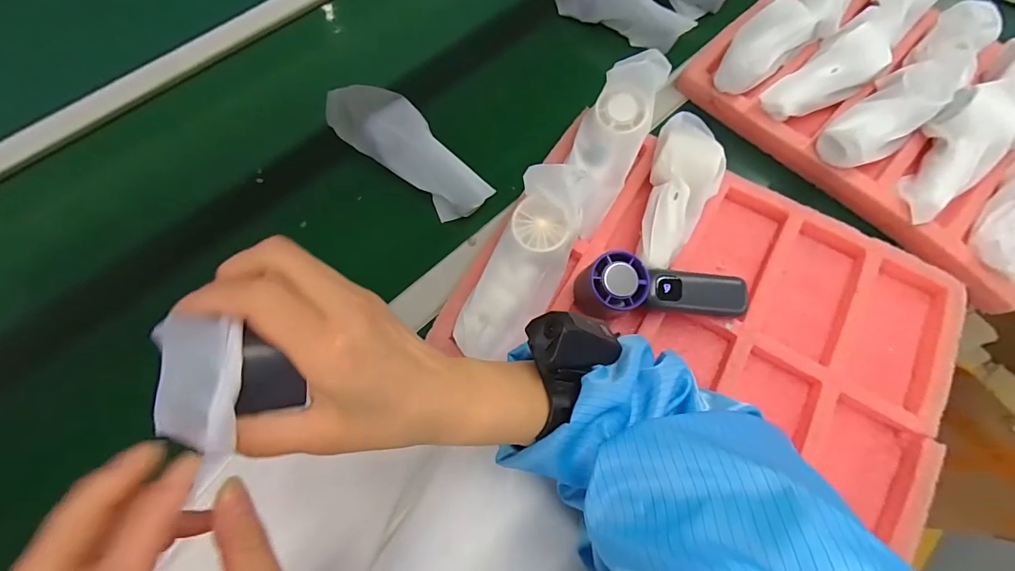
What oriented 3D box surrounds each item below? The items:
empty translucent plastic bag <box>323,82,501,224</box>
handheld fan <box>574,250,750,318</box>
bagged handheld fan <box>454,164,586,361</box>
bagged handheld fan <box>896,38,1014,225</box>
[{"bbox_3d":[-0.100,-0.143,0.486,0.191,0.065,0.060,36,72,11],"label":"empty translucent plastic bag"},{"bbox_3d":[0.145,0.001,0.421,0.154,0.063,0.059,-3,69,-3],"label":"handheld fan"},{"bbox_3d":[0.017,-0.020,0.414,0.066,0.035,0.183,26,93,8],"label":"bagged handheld fan"},{"bbox_3d":[0.520,-0.179,0.489,0.292,0.048,0.083,-38,75,-14],"label":"bagged handheld fan"}]

